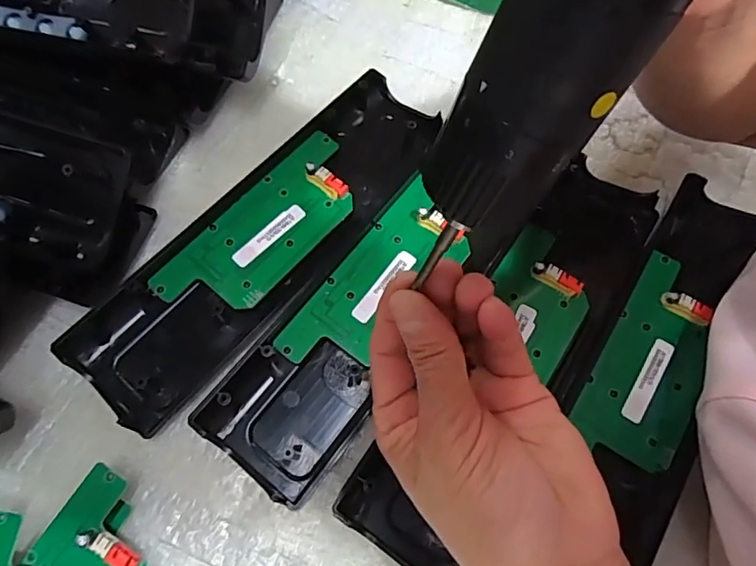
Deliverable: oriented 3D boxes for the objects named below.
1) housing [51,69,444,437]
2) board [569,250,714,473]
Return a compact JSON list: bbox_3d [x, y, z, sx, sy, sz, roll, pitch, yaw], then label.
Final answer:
[{"bbox_3d":[-0.063,-0.031,0.290,0.075,0.020,0.245,37,72,12],"label":"housing"},{"bbox_3d":[0.151,0.039,0.267,0.050,0.008,0.114,32,71,10],"label":"board"}]

